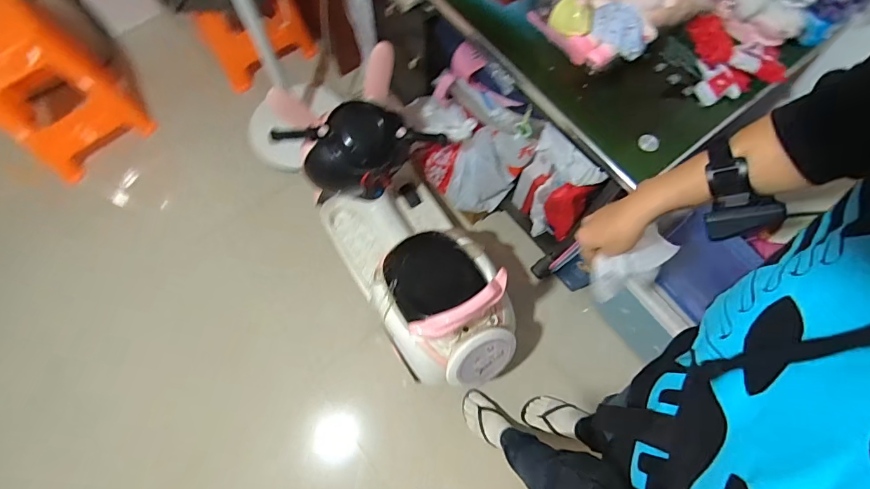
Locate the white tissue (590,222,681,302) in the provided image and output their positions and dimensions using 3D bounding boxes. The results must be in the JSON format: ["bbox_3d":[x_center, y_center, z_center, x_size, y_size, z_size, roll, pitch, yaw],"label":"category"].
[{"bbox_3d":[0.289,0.029,0.625,0.140,0.062,0.061,-29,73,-8],"label":"white tissue"}]

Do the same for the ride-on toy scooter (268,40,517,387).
[{"bbox_3d":[-0.055,-0.008,1.091,0.327,0.454,0.717,-30,73,-11],"label":"ride-on toy scooter"}]

